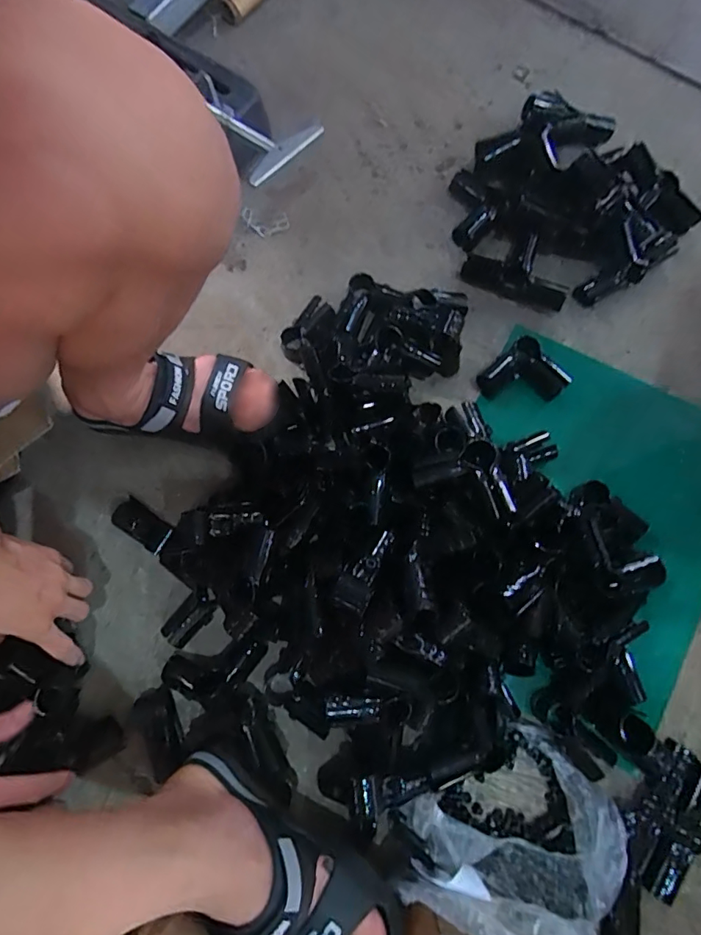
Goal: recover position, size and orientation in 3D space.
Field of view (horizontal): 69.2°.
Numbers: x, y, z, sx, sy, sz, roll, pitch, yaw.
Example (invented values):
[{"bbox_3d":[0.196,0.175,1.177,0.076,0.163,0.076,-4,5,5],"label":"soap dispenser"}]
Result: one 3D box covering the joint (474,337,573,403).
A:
[{"bbox_3d":[0.208,-0.106,0.610,0.090,0.032,0.080,-38,78,-8],"label":"joint"}]

